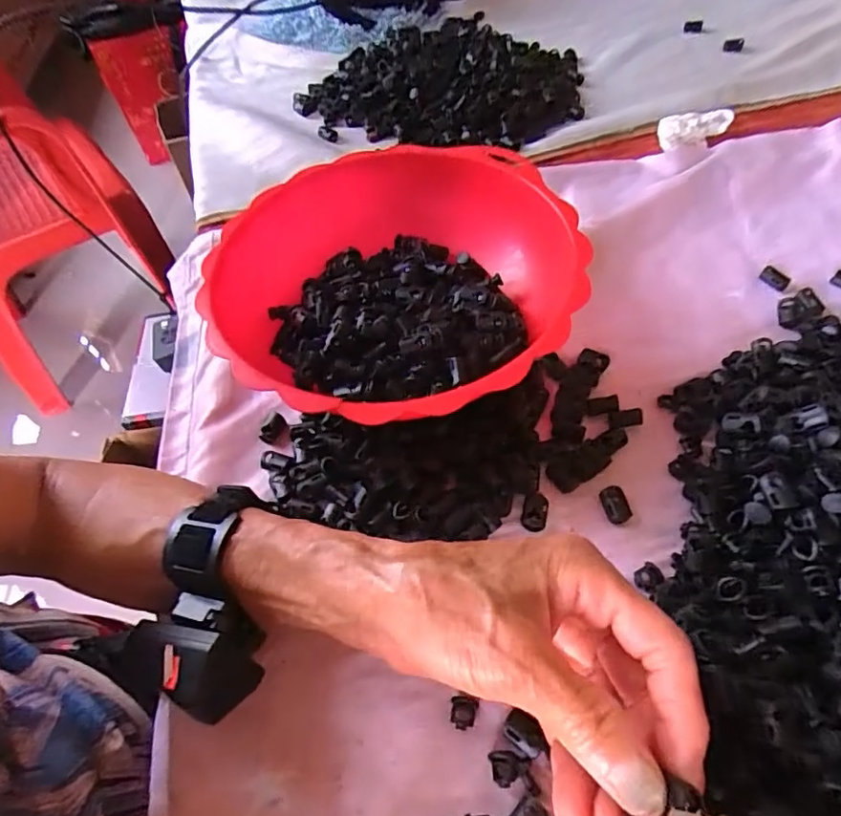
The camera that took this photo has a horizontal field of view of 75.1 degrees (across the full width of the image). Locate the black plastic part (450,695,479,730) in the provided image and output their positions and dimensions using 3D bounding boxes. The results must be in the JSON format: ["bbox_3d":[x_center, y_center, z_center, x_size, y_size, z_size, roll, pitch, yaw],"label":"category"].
[{"bbox_3d":[0.021,0.145,0.260,0.012,0.006,0.014,4,55,8],"label":"black plastic part"}]

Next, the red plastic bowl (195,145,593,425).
[{"bbox_3d":[-0.017,-0.083,0.378,0.237,0.065,0.230,-3,55,4],"label":"red plastic bowl"}]

